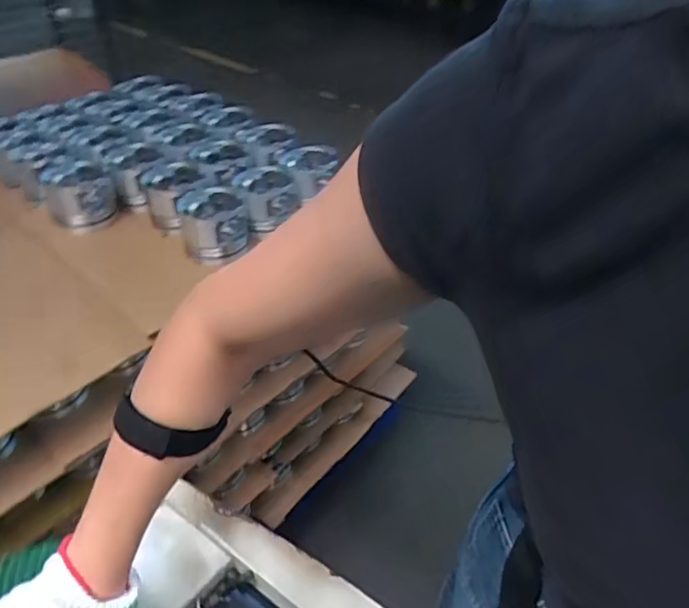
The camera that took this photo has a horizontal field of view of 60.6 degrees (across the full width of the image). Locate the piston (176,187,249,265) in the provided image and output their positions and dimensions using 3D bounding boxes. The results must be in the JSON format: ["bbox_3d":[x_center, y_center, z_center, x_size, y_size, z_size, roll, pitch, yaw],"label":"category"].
[{"bbox_3d":[-0.228,-0.138,1.032,0.108,0.087,0.126,-11,41,-11],"label":"piston"}]

